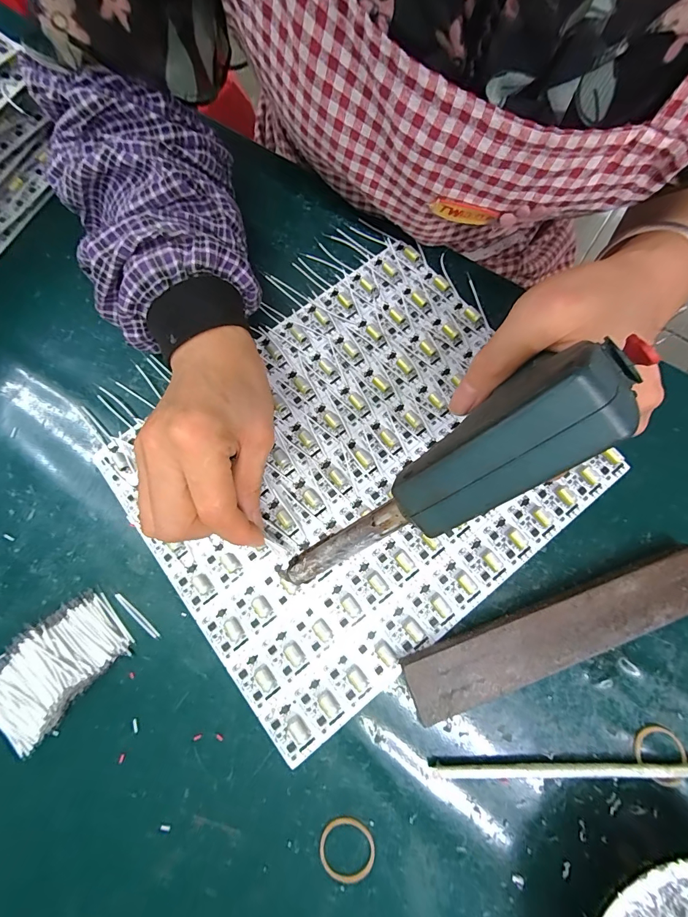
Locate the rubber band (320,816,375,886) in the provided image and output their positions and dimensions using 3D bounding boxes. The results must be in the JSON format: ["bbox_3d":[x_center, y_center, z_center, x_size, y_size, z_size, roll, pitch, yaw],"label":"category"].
[{"bbox_3d":[0.001,0.219,0.209,0.031,0.004,0.030,0,76,1],"label":"rubber band"}]

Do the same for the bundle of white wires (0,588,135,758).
[{"bbox_3d":[-0.180,0.128,0.230,0.053,0.015,0.087,44,81,10],"label":"bundle of white wires"}]

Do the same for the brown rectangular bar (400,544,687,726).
[{"bbox_3d":[0.132,0.104,0.228,0.197,0.017,0.037,-20,77,-4],"label":"brown rectangular bar"}]

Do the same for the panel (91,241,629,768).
[{"bbox_3d":[0.008,0.004,0.260,0.285,0.011,0.245,-38,78,-8],"label":"panel"}]

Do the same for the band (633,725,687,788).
[{"bbox_3d":[0.183,0.171,0.217,0.027,0.004,0.028,28,70,17],"label":"band"}]

